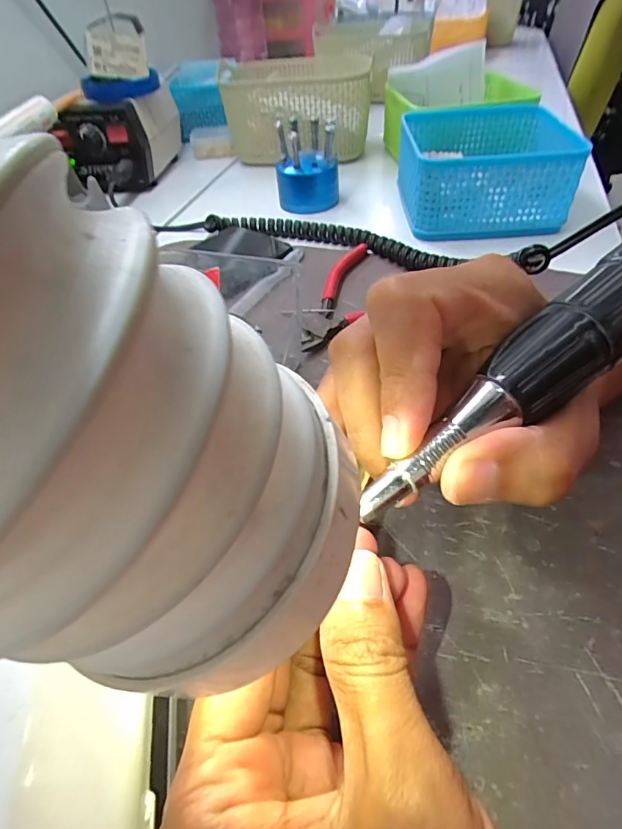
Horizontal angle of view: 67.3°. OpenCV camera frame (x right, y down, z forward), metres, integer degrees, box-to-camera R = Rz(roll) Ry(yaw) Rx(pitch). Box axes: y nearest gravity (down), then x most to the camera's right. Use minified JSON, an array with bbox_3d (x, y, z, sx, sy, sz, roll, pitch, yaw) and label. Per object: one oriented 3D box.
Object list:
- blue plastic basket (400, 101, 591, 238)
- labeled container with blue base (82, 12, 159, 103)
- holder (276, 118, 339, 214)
[{"bbox_3d":[0.148,-0.218,0.409,0.128,0.055,0.133,-1,46,4],"label":"blue plastic basket"},{"bbox_3d":[-0.197,-0.355,0.468,0.076,0.063,0.050,-20,48,-11],"label":"labeled container with blue base"},{"bbox_3d":[-0.003,-0.236,0.438,0.058,0.062,0.054,-4,46,1],"label":"holder"}]

